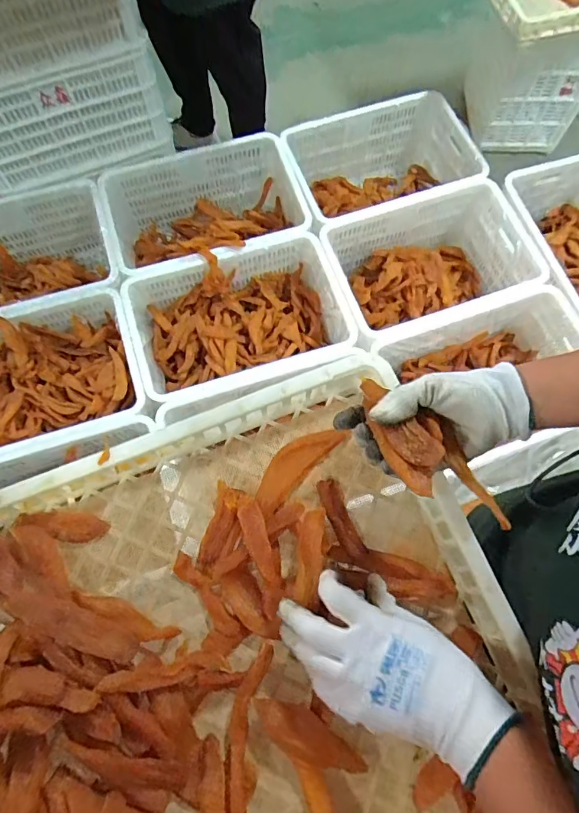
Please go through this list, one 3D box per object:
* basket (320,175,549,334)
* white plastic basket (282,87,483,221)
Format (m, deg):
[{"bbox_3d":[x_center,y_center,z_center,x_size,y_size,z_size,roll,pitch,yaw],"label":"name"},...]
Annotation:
[{"bbox_3d":[0.400,-0.379,1.310,0.581,0.223,0.362,-20,72,-7],"label":"basket"},{"bbox_3d":[0.280,-0.712,1.478,0.545,0.263,0.372,-20,72,-7],"label":"white plastic basket"}]

